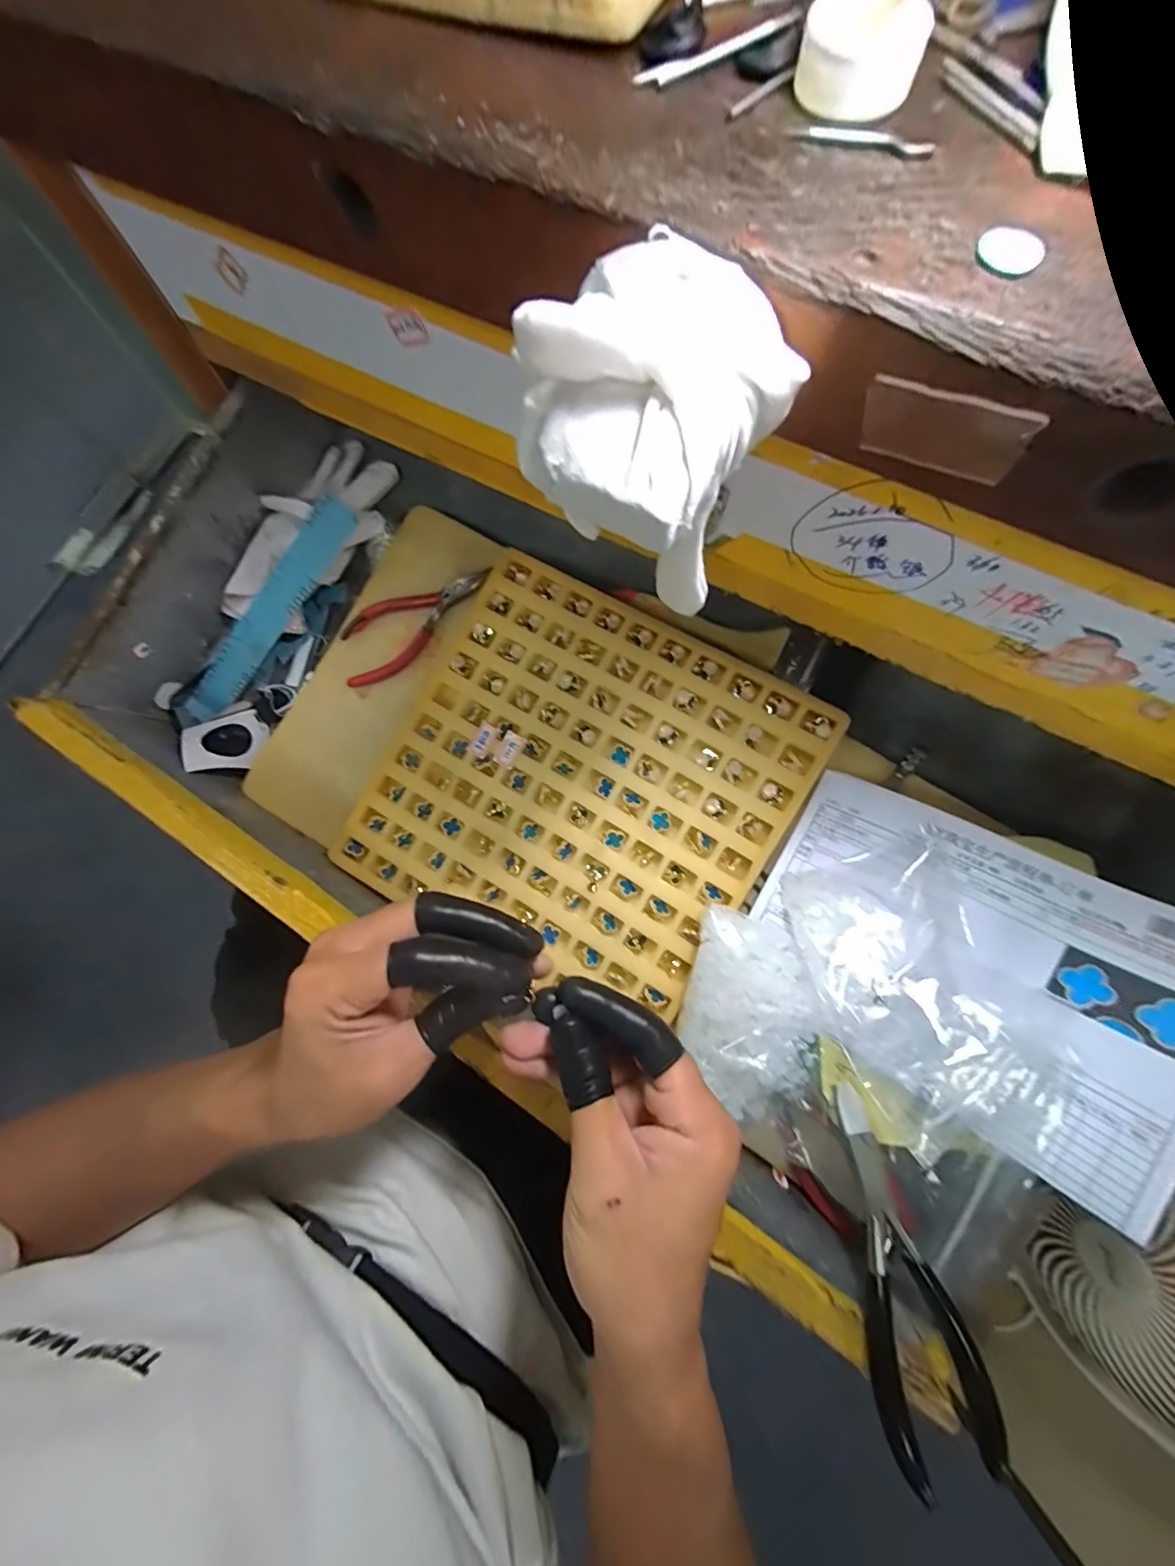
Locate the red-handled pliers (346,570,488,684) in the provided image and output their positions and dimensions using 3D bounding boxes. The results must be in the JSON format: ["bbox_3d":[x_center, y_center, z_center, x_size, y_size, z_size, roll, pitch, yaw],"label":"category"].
[{"bbox_3d":[-0.130,-0.122,0.385,0.128,0.011,0.051,-35,76,6],"label":"red-handled pliers"}]

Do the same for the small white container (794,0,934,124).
[{"bbox_3d":[0.075,-0.201,0.143,0.032,0.014,0.029,15,76,6],"label":"small white container"}]

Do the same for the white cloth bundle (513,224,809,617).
[{"bbox_3d":[0.016,-0.102,0.169,0.064,0.084,0.064,-1,75,2],"label":"white cloth bundle"}]

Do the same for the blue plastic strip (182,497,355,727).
[{"bbox_3d":[-0.244,-0.125,0.398,0.208,0.015,0.031,-44,76,15],"label":"blue plastic strip"}]

